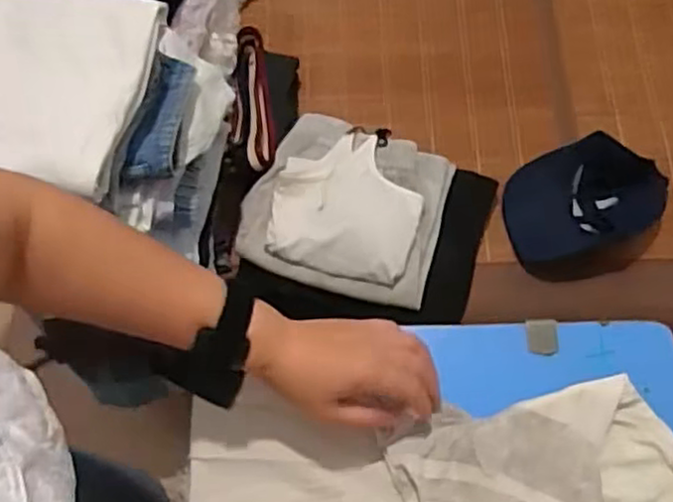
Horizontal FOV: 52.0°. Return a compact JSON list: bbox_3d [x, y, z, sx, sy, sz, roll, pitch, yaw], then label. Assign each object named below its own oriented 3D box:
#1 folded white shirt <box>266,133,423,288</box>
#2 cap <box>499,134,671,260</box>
[{"bbox_3d":[0.014,-0.063,0.912,0.187,0.023,0.193,13,69,6],"label":"folded white shirt"},{"bbox_3d":[0.346,-0.070,0.976,0.209,0.073,0.151,-14,69,-5],"label":"cap"}]

